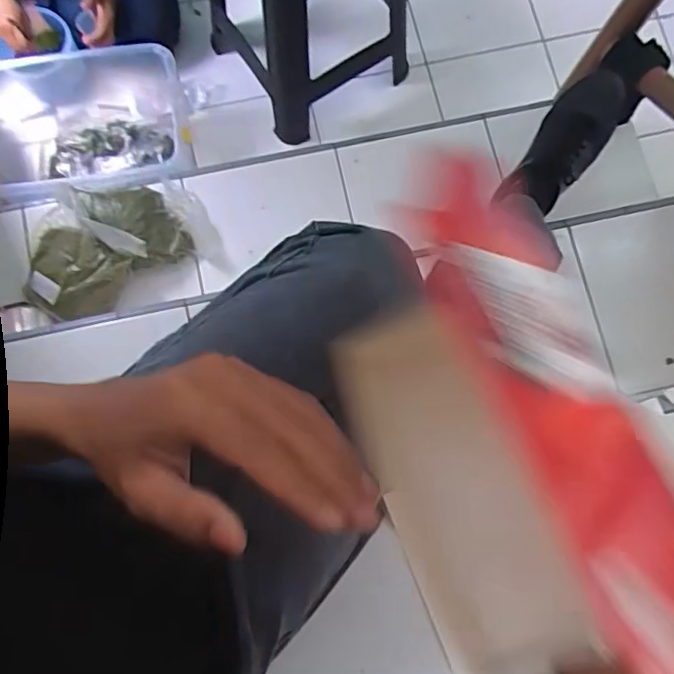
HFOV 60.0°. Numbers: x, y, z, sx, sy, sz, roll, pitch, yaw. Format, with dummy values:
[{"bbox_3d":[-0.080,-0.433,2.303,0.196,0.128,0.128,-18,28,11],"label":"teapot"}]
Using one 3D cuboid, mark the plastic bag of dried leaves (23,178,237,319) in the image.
[{"bbox_3d":[-0.375,-0.152,0.993,0.325,0.122,0.207,-25,81,-6],"label":"plastic bag of dried leaves"}]

